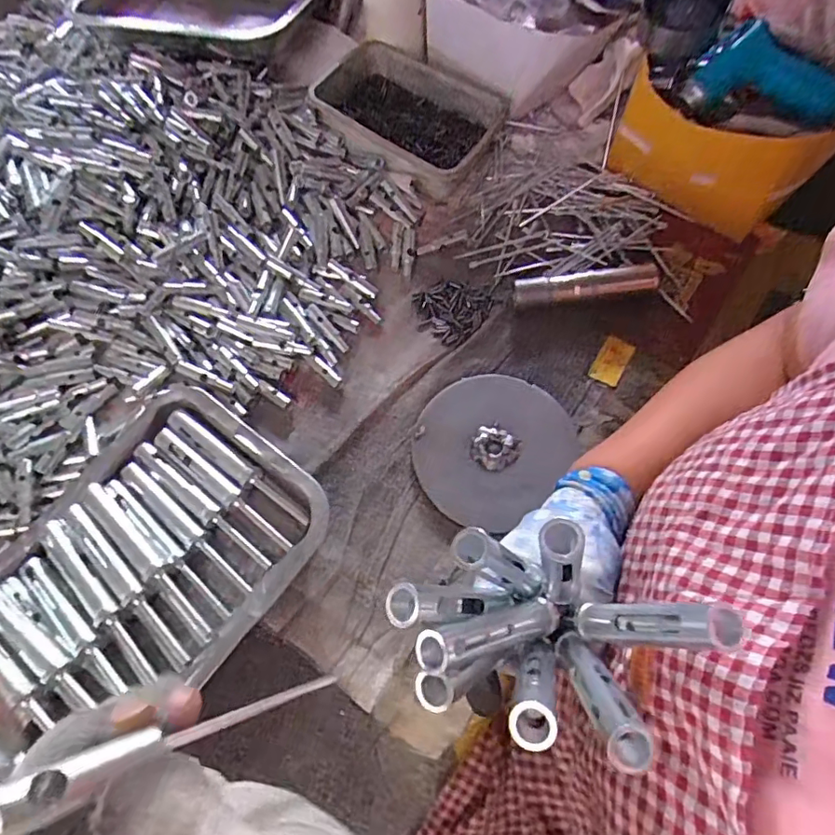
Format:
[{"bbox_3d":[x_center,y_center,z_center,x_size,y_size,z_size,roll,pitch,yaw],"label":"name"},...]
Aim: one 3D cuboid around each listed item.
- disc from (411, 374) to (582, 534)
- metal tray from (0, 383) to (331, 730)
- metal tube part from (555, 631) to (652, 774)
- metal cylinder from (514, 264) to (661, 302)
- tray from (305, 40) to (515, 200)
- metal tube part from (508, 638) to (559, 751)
[{"bbox_3d":[0.057,0.021,0.423,0.113,0.012,0.128,39,71,15],"label":"disc"},{"bbox_3d":[-0.197,0.093,0.380,0.201,0.034,0.226,35,71,14],"label":"metal tray"},{"bbox_3d":[0.078,0.118,0.236,0.016,0.087,0.016,0,94,-1],"label":"metal tube part"},{"bbox_3d":[0.149,-0.117,0.470,0.124,0.016,0.026,-5,67,-3],"label":"metal cylinder"},{"bbox_3d":[-0.007,-0.306,0.536,0.164,0.044,0.142,26,69,10],"label":"tray"},{"bbox_3d":[0.055,0.120,0.244,0.018,0.085,0.017,-1,88,16],"label":"metal tube part"}]

